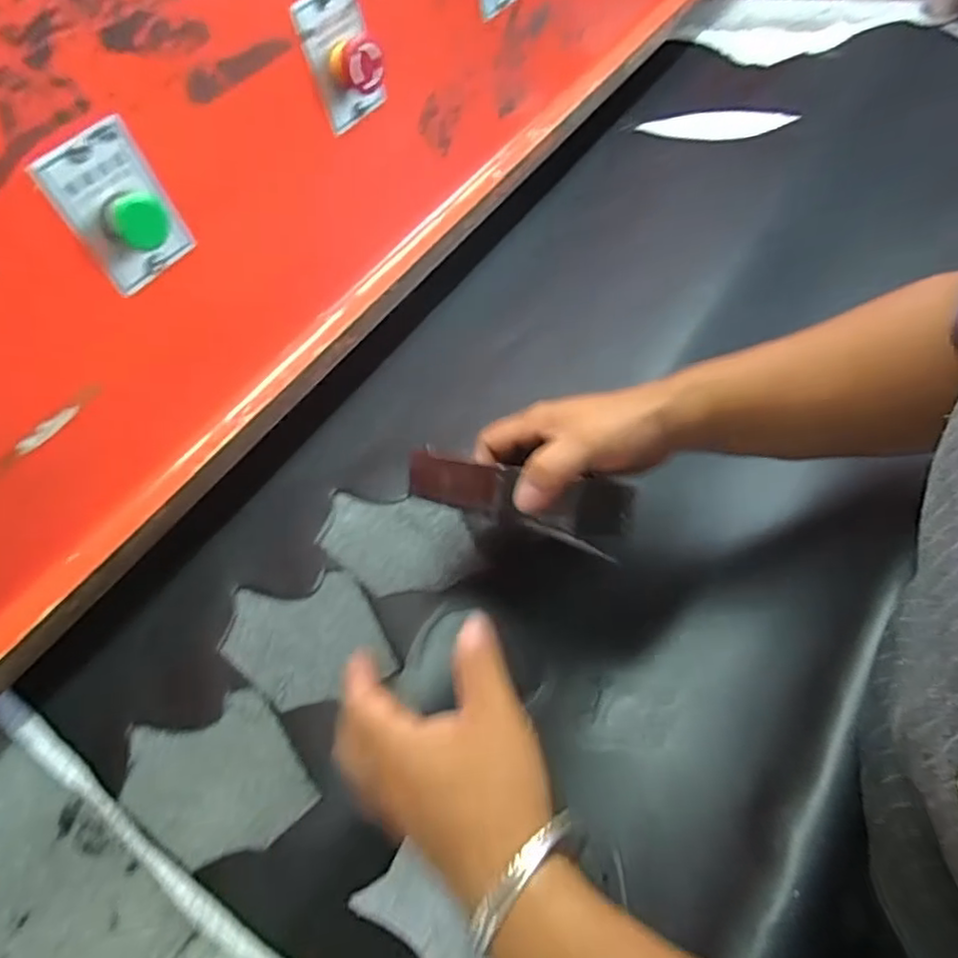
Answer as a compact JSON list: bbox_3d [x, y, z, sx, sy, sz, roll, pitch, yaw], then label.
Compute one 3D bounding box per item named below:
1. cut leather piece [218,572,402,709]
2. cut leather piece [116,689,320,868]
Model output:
[{"bbox_3d":[-0.126,0.115,0.473,0.124,0.004,0.097,-14,52,4],"label":"cut leather piece"},{"bbox_3d":[-0.175,0.194,0.421,0.099,0.011,0.122,-40,55,-17],"label":"cut leather piece"}]

